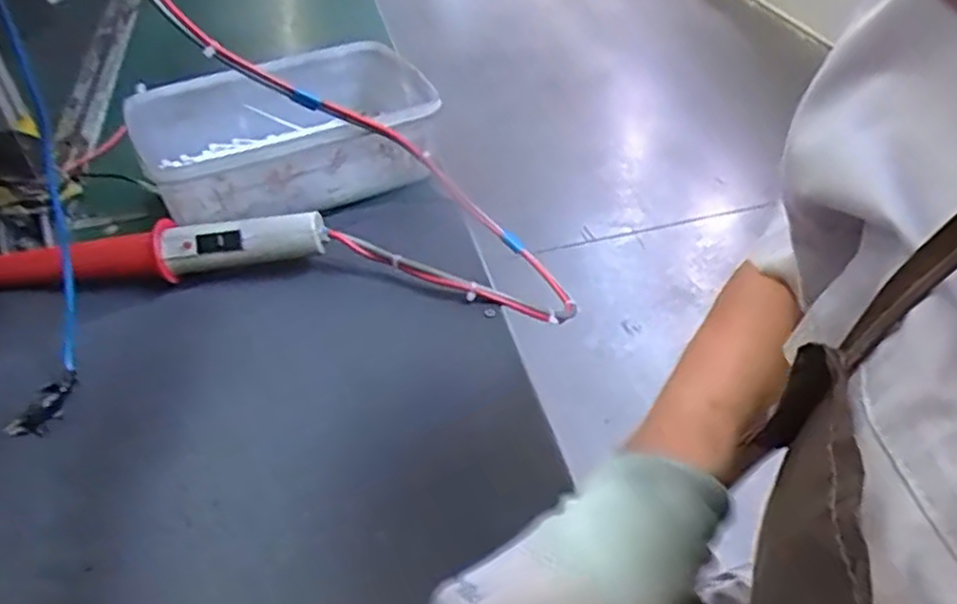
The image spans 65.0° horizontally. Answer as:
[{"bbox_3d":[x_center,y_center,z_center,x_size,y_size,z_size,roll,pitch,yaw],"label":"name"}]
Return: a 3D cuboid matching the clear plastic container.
[{"bbox_3d":[-0.152,-0.134,0.602,0.226,0.071,0.166,-18,42,-17],"label":"clear plastic container"}]

